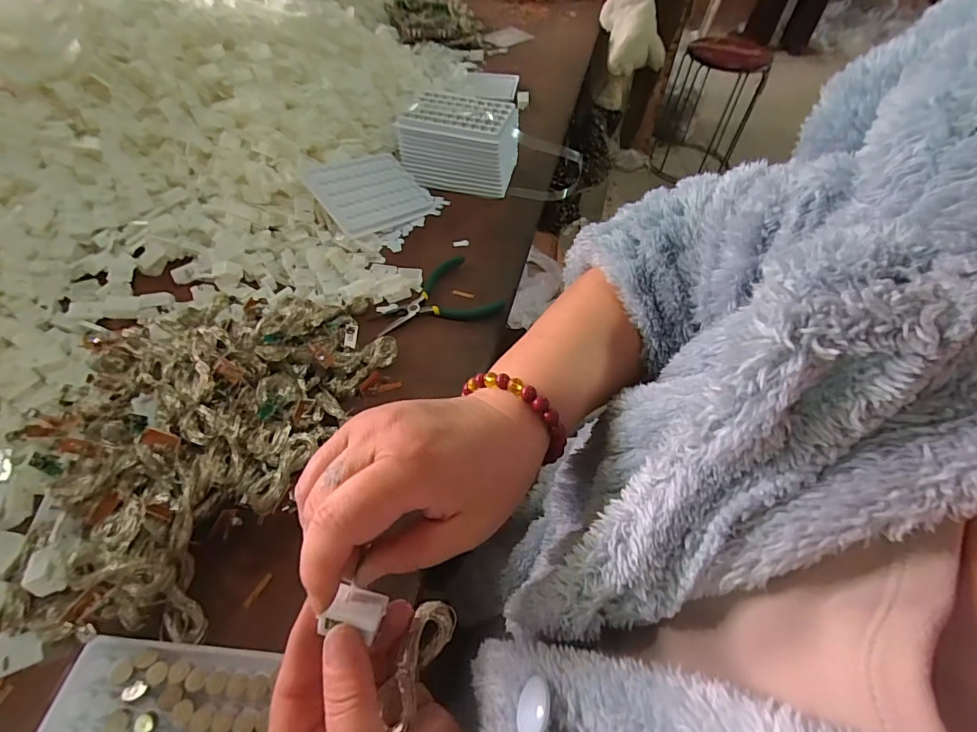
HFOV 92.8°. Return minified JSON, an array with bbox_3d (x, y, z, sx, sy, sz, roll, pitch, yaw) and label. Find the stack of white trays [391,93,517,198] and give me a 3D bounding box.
[{"bbox_3d":[-0.035,-0.281,0.581,0.138,0.073,0.099,6,52,6],"label":"stack of white trays"}]

